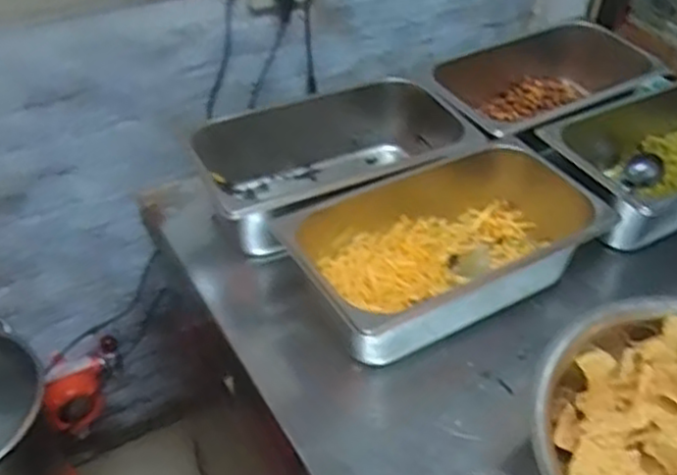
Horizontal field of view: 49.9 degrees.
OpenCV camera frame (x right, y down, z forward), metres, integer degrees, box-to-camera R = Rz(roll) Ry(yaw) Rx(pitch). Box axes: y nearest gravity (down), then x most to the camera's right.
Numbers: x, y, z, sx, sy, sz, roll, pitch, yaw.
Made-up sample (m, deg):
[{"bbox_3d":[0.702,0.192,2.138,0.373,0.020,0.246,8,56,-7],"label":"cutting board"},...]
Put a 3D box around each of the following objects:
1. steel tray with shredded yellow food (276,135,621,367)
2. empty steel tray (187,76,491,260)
[{"bbox_3d":[0.118,0.007,0.758,0.342,0.088,0.170,-22,49,-25],"label":"steel tray with shredded yellow food"},{"bbox_3d":[0.004,-0.079,0.857,0.324,0.104,0.179,-19,48,-22],"label":"empty steel tray"}]

